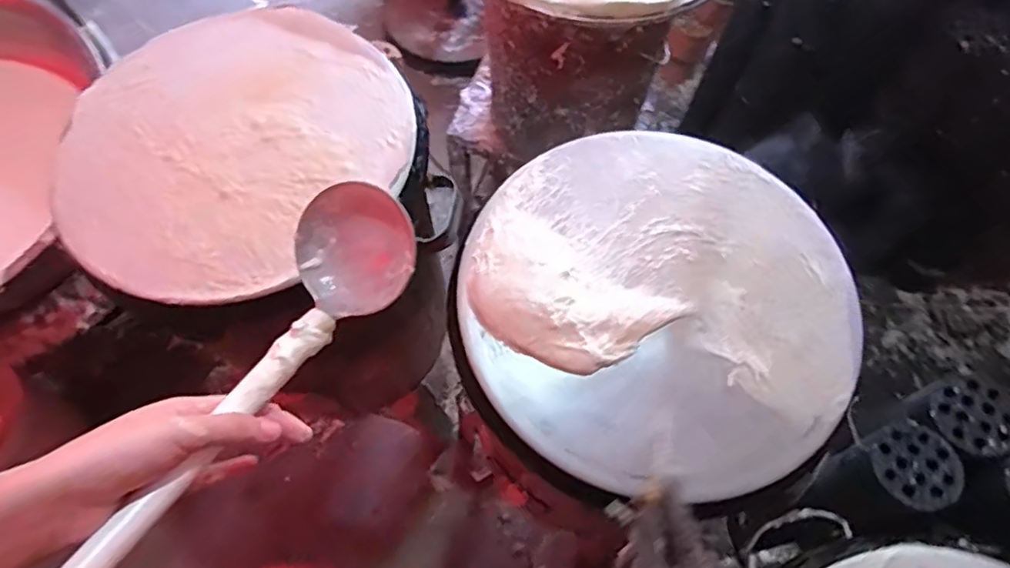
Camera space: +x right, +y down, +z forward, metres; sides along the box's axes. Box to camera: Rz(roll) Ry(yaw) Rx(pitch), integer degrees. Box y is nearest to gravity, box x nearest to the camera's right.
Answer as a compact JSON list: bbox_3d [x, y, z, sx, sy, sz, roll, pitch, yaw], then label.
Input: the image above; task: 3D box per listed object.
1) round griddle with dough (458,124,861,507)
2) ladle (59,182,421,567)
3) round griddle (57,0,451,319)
[{"bbox_3d":[0.149,0.002,0.586,0.357,0.034,0.372,0,66,-1],"label":"round griddle with dough"},{"bbox_3d":[-0.164,0.059,0.386,0.090,0.058,0.306,26,55,10],"label":"ladle"},{"bbox_3d":[-0.279,-0.151,0.660,0.366,0.029,0.363,-21,68,-10],"label":"round griddle"}]

